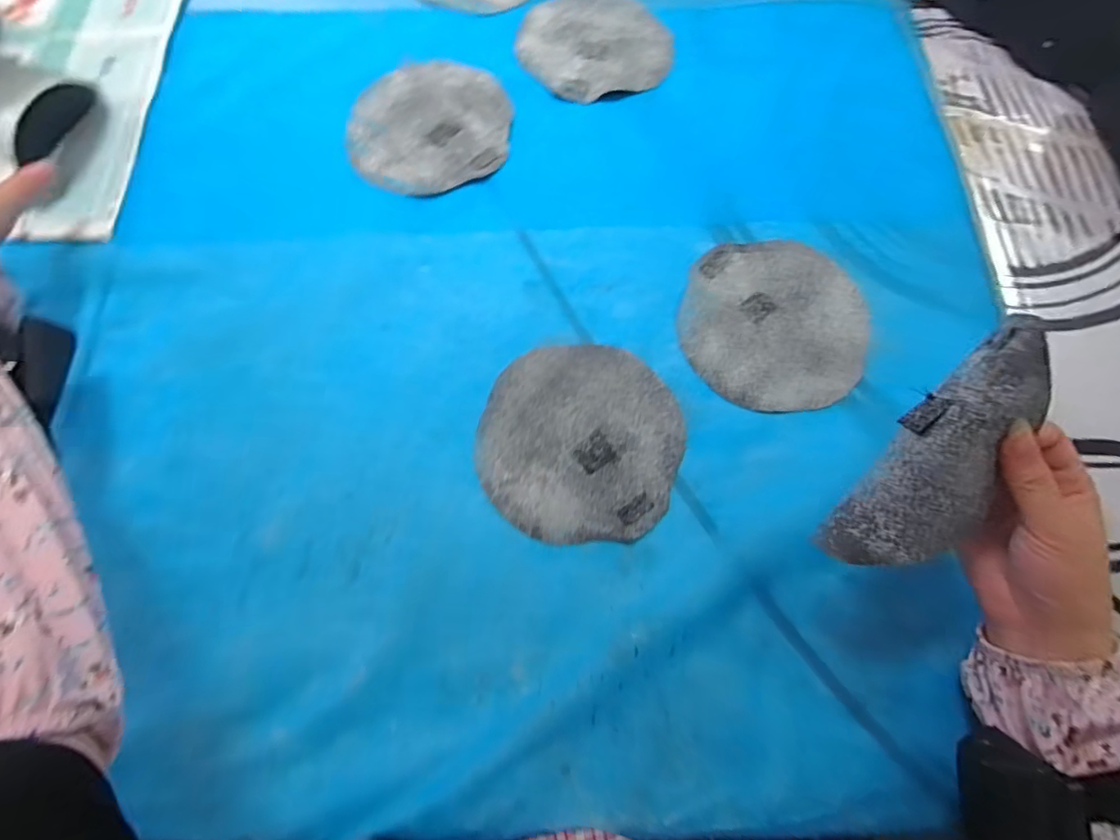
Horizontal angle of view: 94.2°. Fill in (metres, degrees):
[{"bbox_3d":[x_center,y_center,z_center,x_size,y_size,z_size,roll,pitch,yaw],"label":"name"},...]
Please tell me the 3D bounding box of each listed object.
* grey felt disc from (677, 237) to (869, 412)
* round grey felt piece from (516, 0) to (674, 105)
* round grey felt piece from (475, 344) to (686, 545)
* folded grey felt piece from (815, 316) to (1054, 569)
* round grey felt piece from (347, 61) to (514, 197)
[{"bbox_3d":[0.170,-0.077,0.416,0.144,0.004,0.145,0,72,0],"label":"grey felt disc"},{"bbox_3d":[0.033,-0.368,0.508,0.142,0.008,0.137,-18,71,-6],"label":"round grey felt piece"},{"bbox_3d":[0.015,0.014,0.377,0.140,0.005,0.145,0,70,1],"label":"round grey felt piece"},{"bbox_3d":[0.207,0.022,0.275,0.056,0.021,0.146,32,104,11],"label":"folded grey felt piece"},{"bbox_3d":[-0.117,-0.267,0.474,0.141,0.010,0.146,0,71,1],"label":"round grey felt piece"}]

